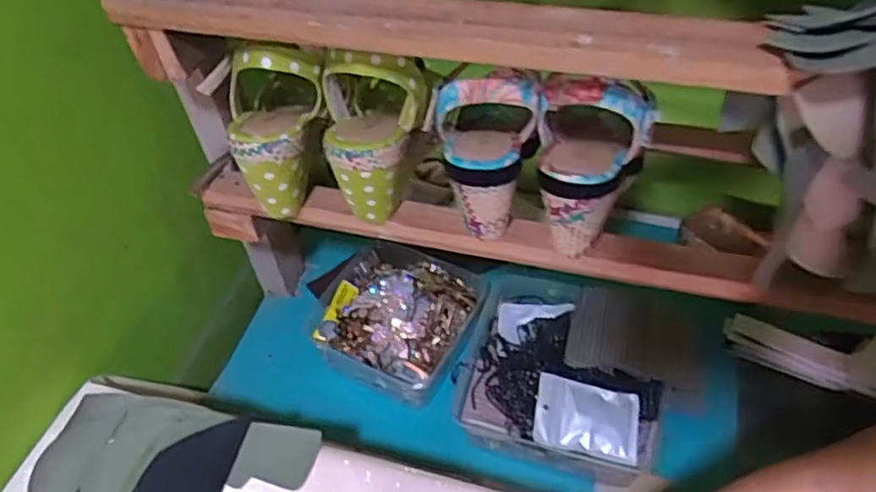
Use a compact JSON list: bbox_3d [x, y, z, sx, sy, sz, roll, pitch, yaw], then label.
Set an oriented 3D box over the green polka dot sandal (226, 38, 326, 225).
[{"bbox_3d":[-0.142,-0.091,0.548,0.087,0.148,0.068,15,25,17],"label":"green polka dot sandal"}]

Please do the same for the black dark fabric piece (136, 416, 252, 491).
[{"bbox_3d":[-0.203,0.193,0.529,0.064,0.012,0.129,9,50,13],"label":"black dark fabric piece"}]

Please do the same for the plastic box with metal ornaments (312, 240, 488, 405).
[{"bbox_3d":[-0.049,0.082,0.753,0.169,0.067,0.152,23,54,23],"label":"plastic box with metal ornaments"}]

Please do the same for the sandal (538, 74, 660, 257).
[{"bbox_3d":[0.112,-0.056,0.490,0.073,0.130,0.063,8,49,11],"label":"sandal"}]

